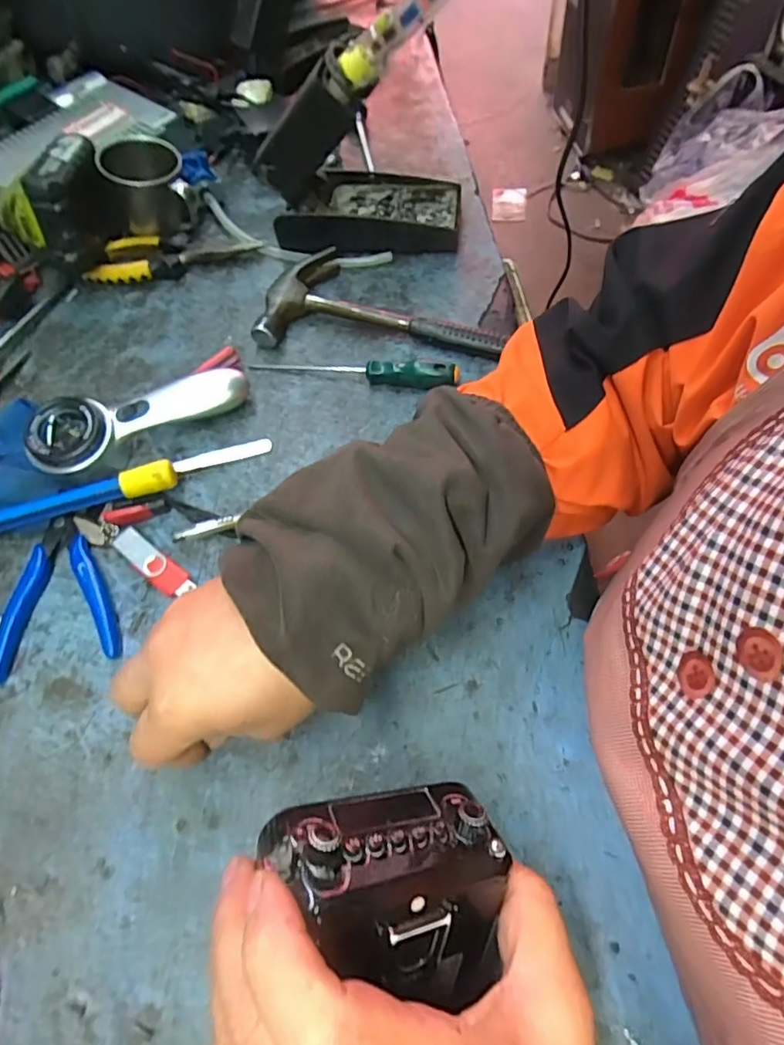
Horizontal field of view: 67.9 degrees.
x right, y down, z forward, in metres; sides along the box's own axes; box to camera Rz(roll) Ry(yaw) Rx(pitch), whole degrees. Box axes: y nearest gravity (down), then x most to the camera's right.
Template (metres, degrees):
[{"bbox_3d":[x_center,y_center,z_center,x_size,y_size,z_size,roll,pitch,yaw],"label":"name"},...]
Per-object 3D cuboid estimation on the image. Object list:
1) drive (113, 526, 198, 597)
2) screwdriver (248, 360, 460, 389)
[{"bbox_3d":[-0.158,0.027,0.385,0.065,0.011,0.018,34,70,19],"label":"drive"},{"bbox_3d":[-0.030,-0.120,0.444,0.161,0.023,0.016,11,64,10],"label":"screwdriver"}]

